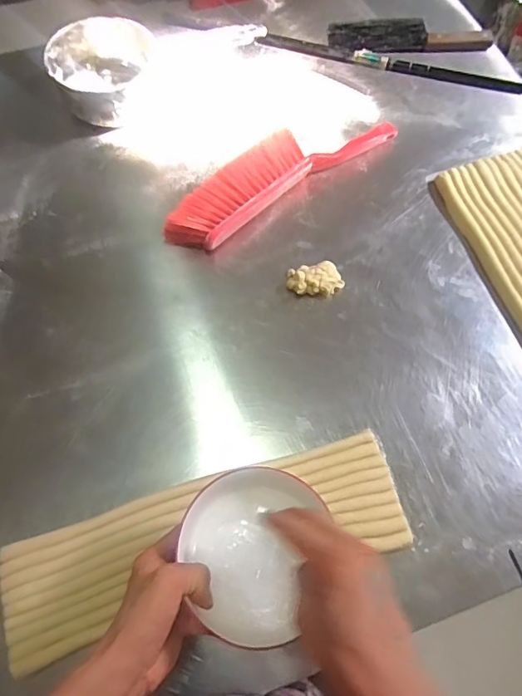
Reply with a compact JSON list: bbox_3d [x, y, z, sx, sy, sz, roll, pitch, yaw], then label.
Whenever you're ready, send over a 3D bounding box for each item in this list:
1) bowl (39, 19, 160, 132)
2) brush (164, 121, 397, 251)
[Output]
[{"bbox_3d":[-0.259,-0.438,0.765,0.141,0.079,0.156,6,66,4],"label":"bowl"},{"bbox_3d":[0.030,-0.263,0.704,0.396,0.054,0.088,-36,70,-14],"label":"brush"}]

